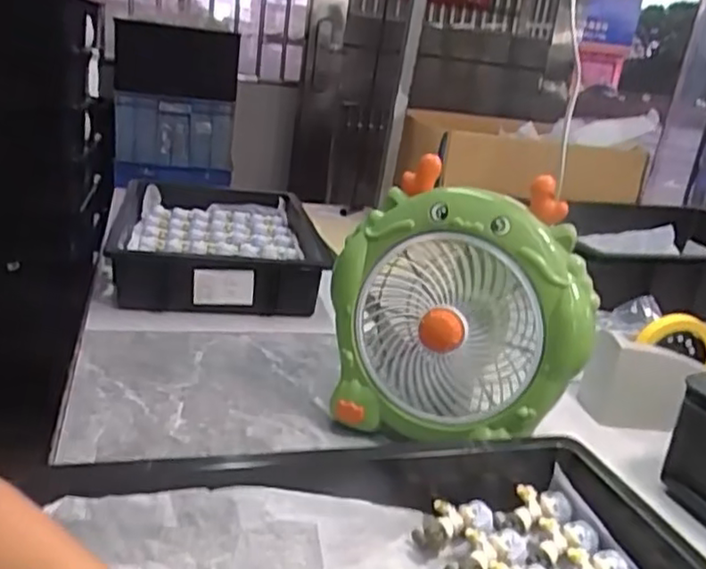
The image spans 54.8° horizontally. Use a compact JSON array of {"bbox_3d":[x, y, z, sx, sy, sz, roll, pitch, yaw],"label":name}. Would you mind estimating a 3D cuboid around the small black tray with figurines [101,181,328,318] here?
[{"bbox_3d":[-0.230,-0.072,1.162,0.337,0.087,0.456,5,18,-8],"label":"small black tray with figurines"}]

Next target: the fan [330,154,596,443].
[{"bbox_3d":[0.110,0.023,0.698,0.252,0.247,0.140,13,19,18],"label":"fan"}]

